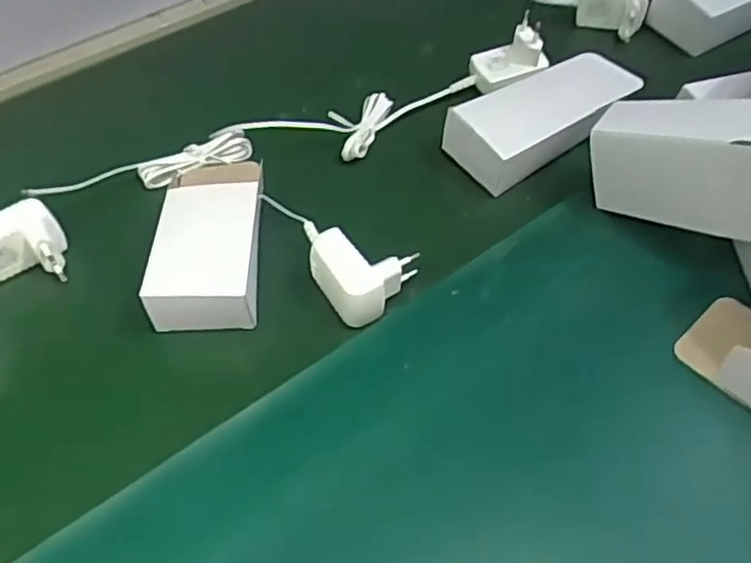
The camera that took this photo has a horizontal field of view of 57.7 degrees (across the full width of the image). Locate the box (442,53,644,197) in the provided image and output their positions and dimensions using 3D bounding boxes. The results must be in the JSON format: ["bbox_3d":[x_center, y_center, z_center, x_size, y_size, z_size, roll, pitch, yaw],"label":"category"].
[{"bbox_3d":[0.133,-0.127,0.530,0.151,0.042,0.074,-28,58,-17],"label":"box"}]

